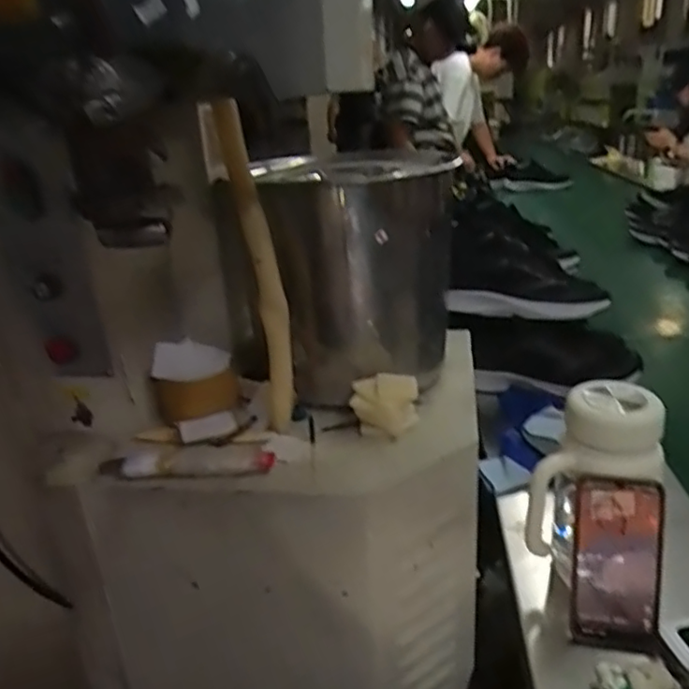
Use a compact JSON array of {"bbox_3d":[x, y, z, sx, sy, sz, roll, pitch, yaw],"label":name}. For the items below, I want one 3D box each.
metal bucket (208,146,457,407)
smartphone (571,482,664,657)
[{"bbox_3d":[-0.018,-0.078,0.727,0.232,0.244,0.232,-11,23,-16],"label":"metal bucket"},{"bbox_3d":[0.256,0.207,0.589,0.078,0.160,0.011,2,3,13],"label":"smartphone"}]

